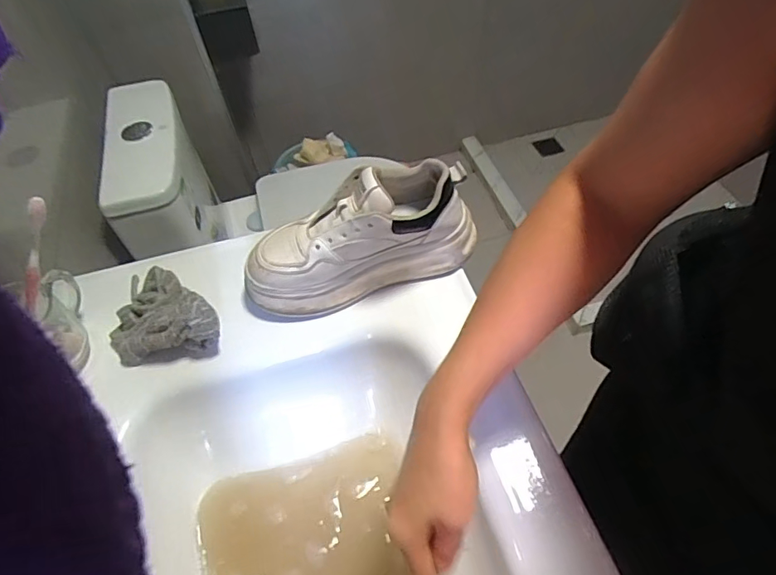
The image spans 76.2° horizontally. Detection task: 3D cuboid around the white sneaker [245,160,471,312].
[{"bbox_3d":[-0.031,-0.053,0.532,0.240,0.129,0.079,-17,54,-9],"label":"white sneaker"}]

